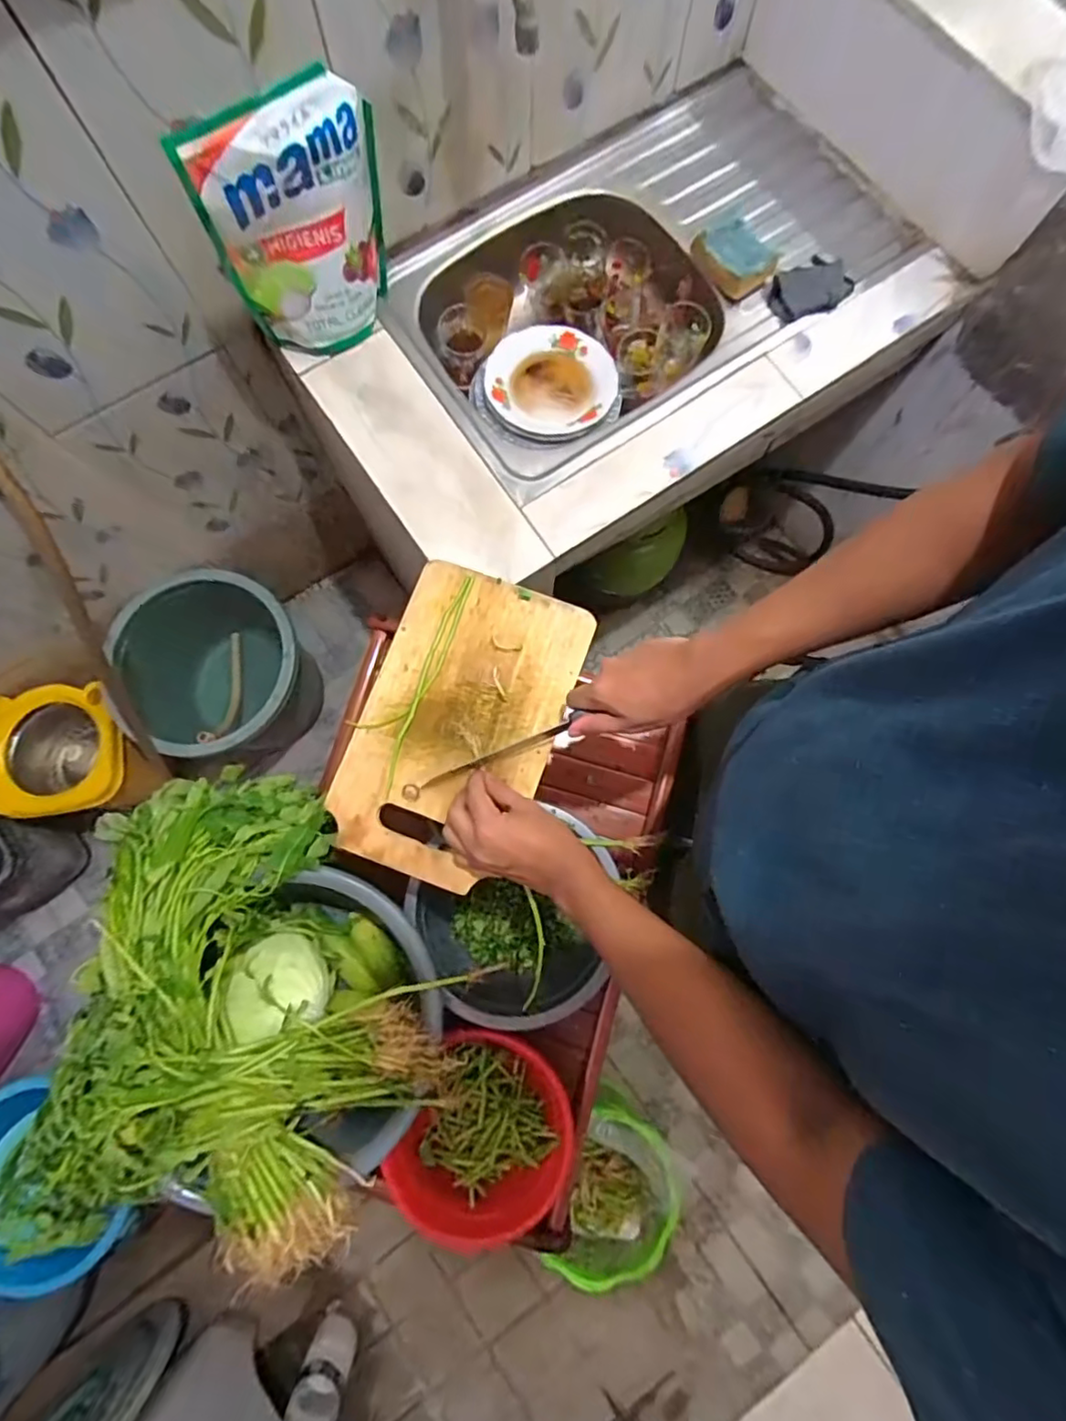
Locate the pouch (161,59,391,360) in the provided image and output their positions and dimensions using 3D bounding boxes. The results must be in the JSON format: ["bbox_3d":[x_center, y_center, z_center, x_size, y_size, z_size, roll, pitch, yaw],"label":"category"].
[{"bbox_3d":[-0.242,-0.524,0.668,0.193,0.246,0.050,-35,82,-7],"label":"pouch"}]

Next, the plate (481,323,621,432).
[{"bbox_3d":[0.024,-0.453,0.834,0.174,0.024,0.162,0,79,-1],"label":"plate"}]

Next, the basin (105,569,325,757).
[{"bbox_3d":[-0.614,-0.069,1.245,0.349,0.335,0.323,0,79,-1],"label":"basin"}]

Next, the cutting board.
[{"bbox_3d":[-0.071,0.011,0.579,0.179,0.013,0.290,20,80,3],"label":"cutting board"}]

